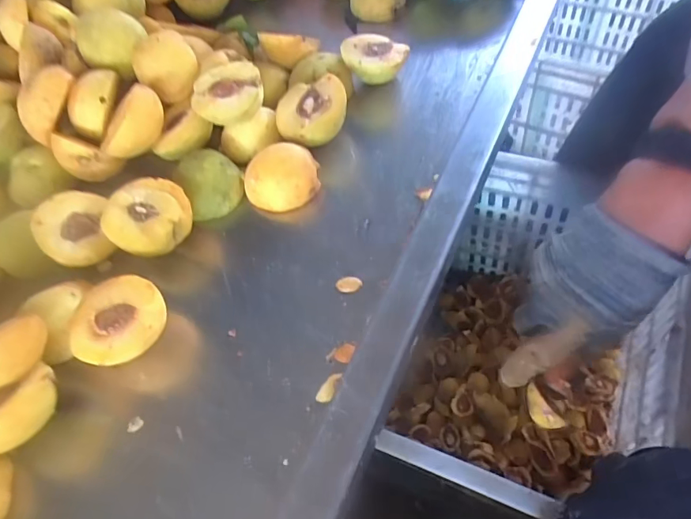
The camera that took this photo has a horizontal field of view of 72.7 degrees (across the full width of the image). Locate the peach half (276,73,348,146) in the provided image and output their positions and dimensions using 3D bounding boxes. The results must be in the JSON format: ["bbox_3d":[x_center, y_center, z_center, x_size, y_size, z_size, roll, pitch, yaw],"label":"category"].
[{"bbox_3d":[-0.030,-0.129,0.409,0.063,0.035,0.067,-20,55,-3],"label":"peach half"}]

